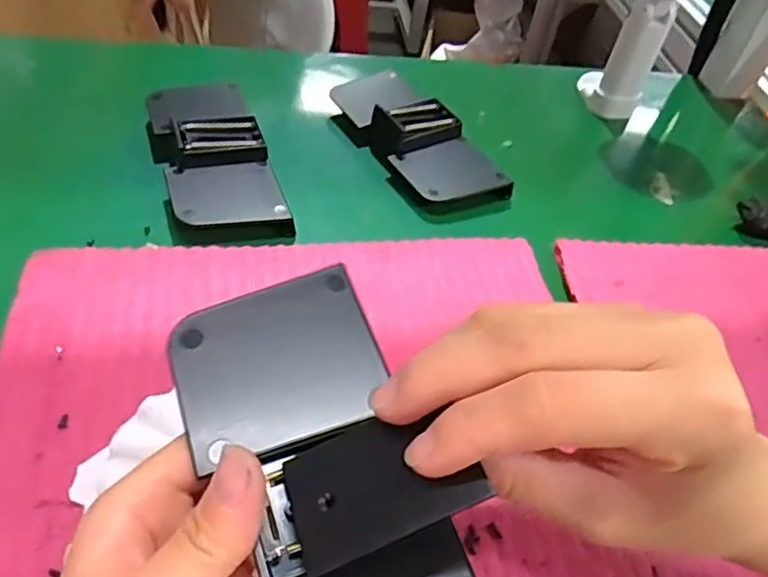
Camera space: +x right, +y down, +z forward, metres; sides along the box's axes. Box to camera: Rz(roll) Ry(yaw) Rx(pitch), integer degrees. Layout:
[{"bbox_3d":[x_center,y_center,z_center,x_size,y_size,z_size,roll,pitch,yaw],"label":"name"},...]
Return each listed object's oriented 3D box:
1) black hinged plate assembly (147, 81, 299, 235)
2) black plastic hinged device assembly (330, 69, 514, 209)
[{"bbox_3d":[-0.121,-0.094,0.456,0.071,0.033,0.157,-11,51,-20],"label":"black hinged plate assembly"},{"bbox_3d":[0.025,-0.121,0.501,0.071,0.031,0.159,-19,54,-25],"label":"black plastic hinged device assembly"}]

